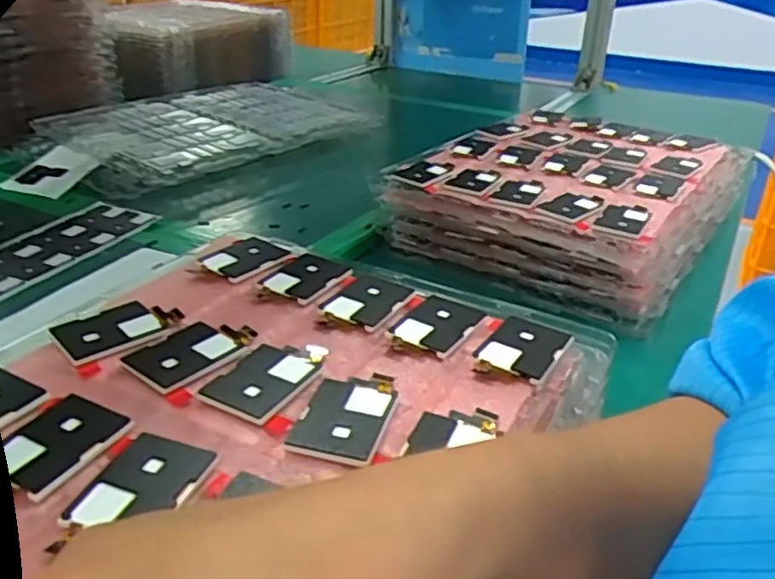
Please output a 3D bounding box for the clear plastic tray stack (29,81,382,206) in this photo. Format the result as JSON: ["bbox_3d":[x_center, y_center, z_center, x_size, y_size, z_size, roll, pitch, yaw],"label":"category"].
[{"bbox_3d":[-0.212,-0.191,0.812,0.243,0.050,0.415,21,33,32],"label":"clear plastic tray stack"}]

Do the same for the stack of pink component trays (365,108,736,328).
[{"bbox_3d":[0.180,-0.093,0.669,0.255,0.084,0.311,19,32,29],"label":"stack of pink component trays"}]

